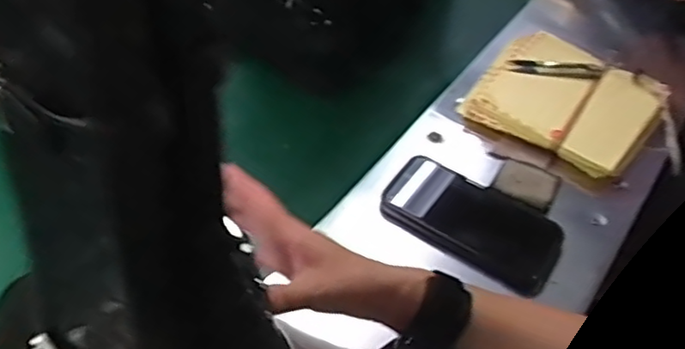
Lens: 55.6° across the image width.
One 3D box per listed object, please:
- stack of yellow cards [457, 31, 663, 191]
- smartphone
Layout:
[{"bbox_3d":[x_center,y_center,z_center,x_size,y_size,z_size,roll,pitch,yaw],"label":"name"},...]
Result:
[{"bbox_3d":[0.257,-0.087,0.762,0.197,0.032,0.186,31,53,19],"label":"stack of yellow cards"},{"bbox_3d":[0.128,0.043,0.641,0.173,0.018,0.095,32,54,20],"label":"smartphone"}]

